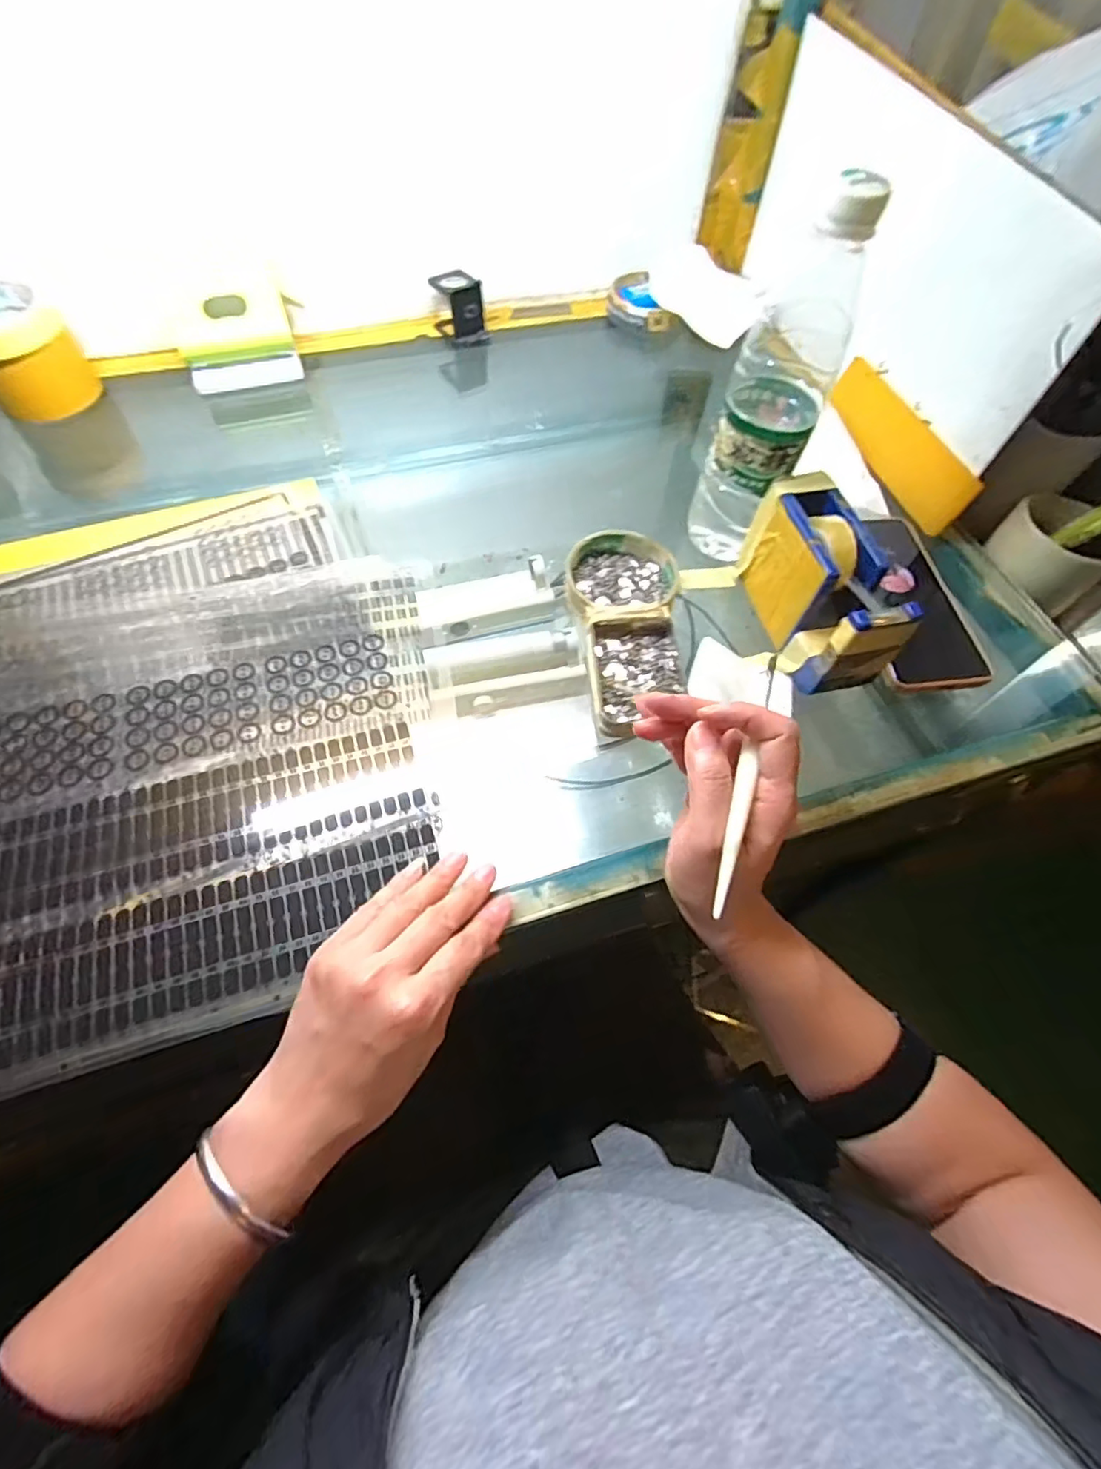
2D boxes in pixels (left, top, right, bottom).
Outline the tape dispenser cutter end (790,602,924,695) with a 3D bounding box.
[{"bbox_3d":[0.197,-0.052,0.381,0.047,0.078,0.020,-6,60,-6],"label":"tape dispenser cutter end"}]

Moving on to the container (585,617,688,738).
[{"bbox_3d":[0.060,-0.041,0.400,0.063,0.016,0.091,-1,60,-3],"label":"container"}]

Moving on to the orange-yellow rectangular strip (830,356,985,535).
[{"bbox_3d":[0.304,-0.258,0.521,0.009,0.051,0.186,-2,58,-23],"label":"orange-yellow rectangular strip"}]

